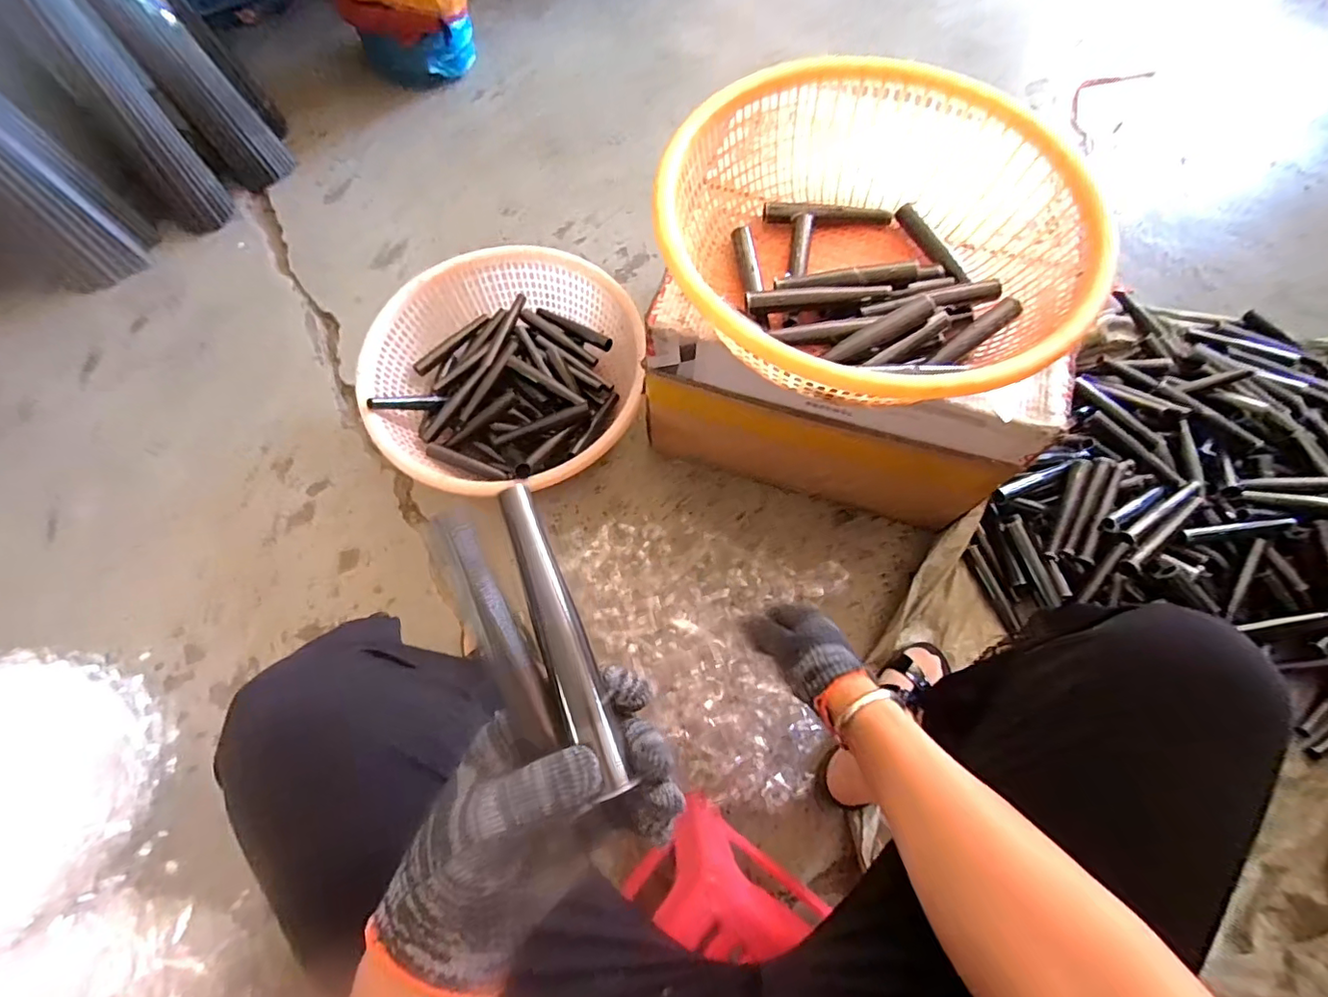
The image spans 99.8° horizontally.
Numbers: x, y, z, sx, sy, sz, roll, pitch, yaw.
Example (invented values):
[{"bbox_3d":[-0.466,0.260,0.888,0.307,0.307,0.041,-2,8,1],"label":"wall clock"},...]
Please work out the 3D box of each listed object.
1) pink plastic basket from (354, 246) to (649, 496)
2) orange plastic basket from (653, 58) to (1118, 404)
[{"bbox_3d":[-0.236,-0.192,0.868,0.385,0.133,0.390,0,69,-1],"label":"pink plastic basket"},{"bbox_3d":[0.204,-0.262,0.572,0.388,0.141,0.359,0,68,-1],"label":"orange plastic basket"}]

